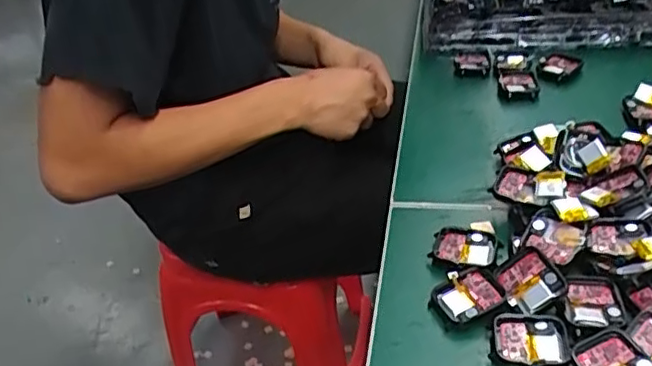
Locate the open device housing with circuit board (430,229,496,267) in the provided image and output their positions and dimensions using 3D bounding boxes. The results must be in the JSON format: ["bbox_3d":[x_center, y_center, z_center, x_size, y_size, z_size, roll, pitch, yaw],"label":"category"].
[{"bbox_3d":[0.098,0.048,0.438,0.045,0.010,0.040,6,39,18],"label":"open device housing with circuit board"}]

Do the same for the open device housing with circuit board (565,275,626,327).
[{"bbox_3d":[0.169,0.075,0.387,0.034,0.006,0.038,-2,37,8],"label":"open device housing with circuit board"}]

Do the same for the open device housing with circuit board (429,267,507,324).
[{"bbox_3d":[0.093,0.074,0.400,0.046,0.009,0.035,-15,37,-10],"label":"open device housing with circuit board"}]

